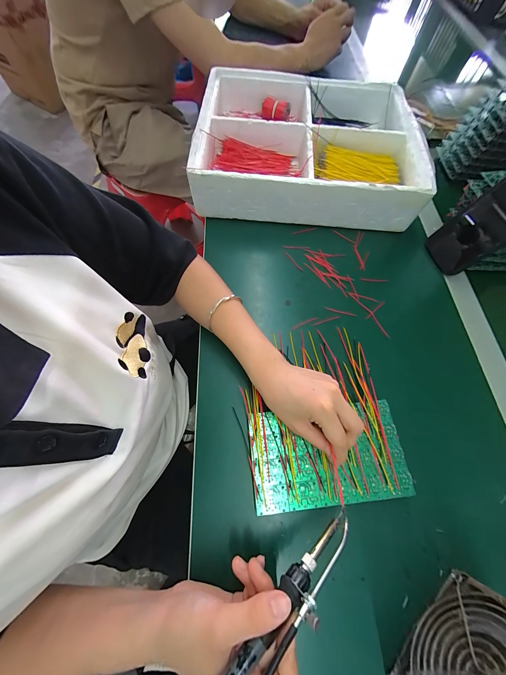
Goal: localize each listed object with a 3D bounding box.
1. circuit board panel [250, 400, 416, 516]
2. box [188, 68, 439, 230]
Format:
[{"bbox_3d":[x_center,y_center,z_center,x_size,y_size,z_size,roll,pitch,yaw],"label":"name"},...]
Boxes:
[{"bbox_3d":[0.086,0.133,0.272,0.172,0.004,0.100,-3,67,-3],"label":"circuit board panel"},{"bbox_3d":[0.098,-0.359,0.449,0.369,0.082,0.326,5,67,0],"label":"box"}]

